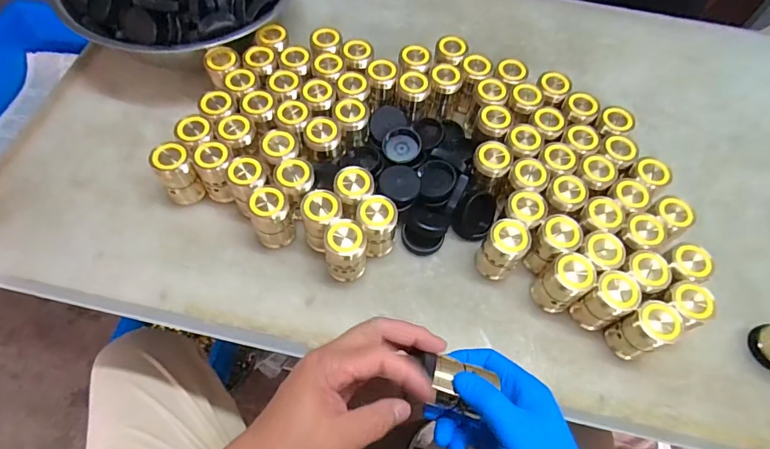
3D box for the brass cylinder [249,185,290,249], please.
[{"bbox_3d":[-0.109,-0.005,0.433,0.036,0.069,0.030,-15,64,-12],"label":"brass cylinder"}]

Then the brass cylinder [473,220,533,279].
[{"bbox_3d":[0.115,0.026,0.431,0.040,0.075,0.038,2,62,-3],"label":"brass cylinder"}]

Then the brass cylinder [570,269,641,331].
[{"bbox_3d":[0.206,0.072,0.410,0.040,0.075,0.034,-29,67,-18],"label":"brass cylinder"}]

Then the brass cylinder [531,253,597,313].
[{"bbox_3d":[0.169,0.055,0.414,0.040,0.074,0.033,-29,67,-18],"label":"brass cylinder"}]

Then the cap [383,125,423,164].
[{"bbox_3d":[0.020,-0.092,0.496,0.048,0.014,0.042,-26,67,-17],"label":"cap"}]

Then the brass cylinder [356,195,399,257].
[{"bbox_3d":[-0.008,0.004,0.438,0.037,0.076,0.034,2,62,-3],"label":"brass cylinder"}]

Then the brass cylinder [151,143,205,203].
[{"bbox_3d":[-0.211,-0.051,0.448,0.037,0.065,0.030,-34,69,-20],"label":"brass cylinder"}]

